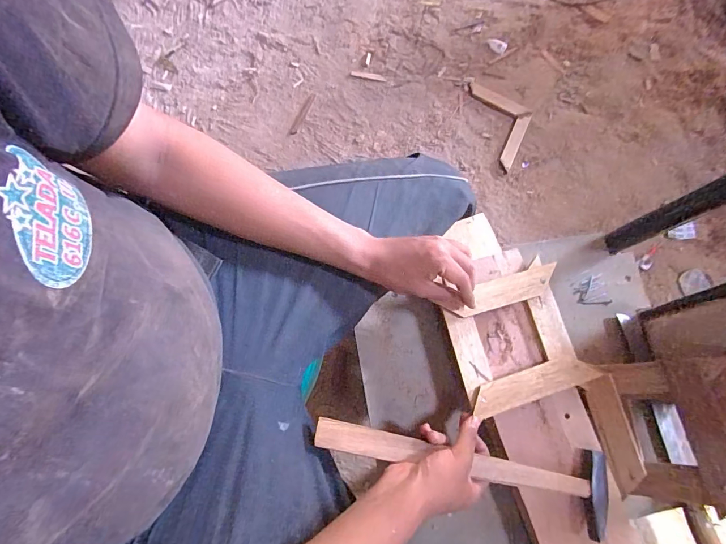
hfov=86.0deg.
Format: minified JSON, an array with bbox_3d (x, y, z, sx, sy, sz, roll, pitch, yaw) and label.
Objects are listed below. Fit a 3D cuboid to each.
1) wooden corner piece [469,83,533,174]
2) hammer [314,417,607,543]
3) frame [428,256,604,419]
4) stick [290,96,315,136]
[{"bbox_3d":[0.398,-0.422,1.072,0.120,0.013,0.283,-14,77,-4],"label":"wooden corner piece"},{"bbox_3d":[0.110,0.214,0.430,0.328,0.016,0.080,13,77,-3],"label":"hammer"},{"bbox_3d":[0.186,0.082,0.483,0.151,0.015,0.152,-16,76,-3],"label":"frame"},{"bbox_3d":[-0.174,-0.456,1.131,0.020,0.009,0.141,23,78,7],"label":"stick"}]

